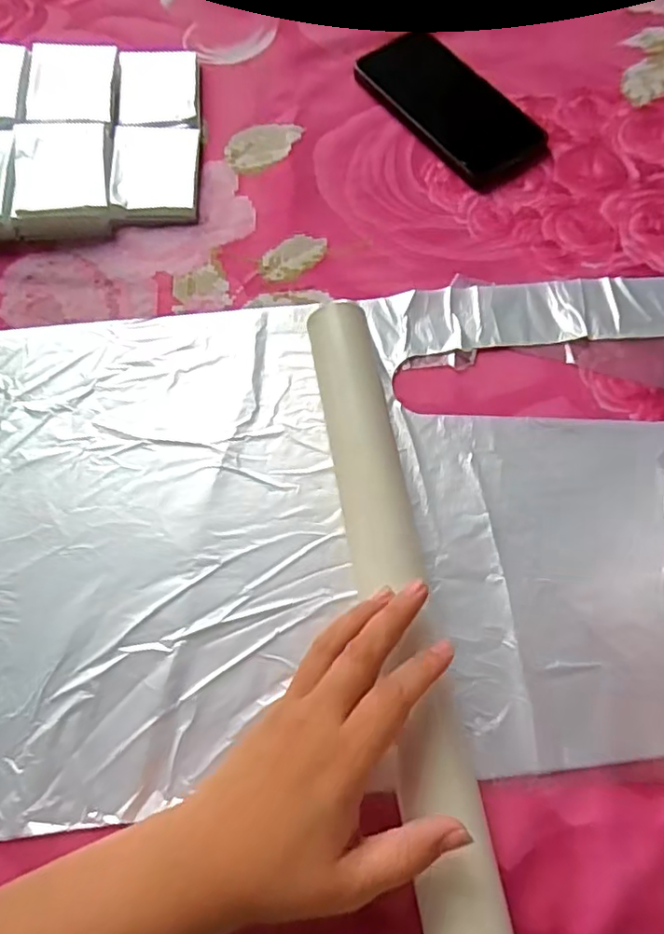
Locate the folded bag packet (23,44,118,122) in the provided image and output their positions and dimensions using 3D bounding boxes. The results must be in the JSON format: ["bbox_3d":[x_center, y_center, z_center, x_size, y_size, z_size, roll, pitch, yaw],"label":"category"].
[{"bbox_3d":[-0.203,-0.301,0.469,0.064,0.020,0.086,-5,70,0],"label":"folded bag packet"}]

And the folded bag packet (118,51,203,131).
[{"bbox_3d":[-0.138,-0.306,0.477,0.062,0.011,0.085,-6,70,-1],"label":"folded bag packet"}]

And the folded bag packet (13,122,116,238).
[{"bbox_3d":[-0.197,-0.215,0.438,0.065,0.027,0.087,-6,70,-1],"label":"folded bag packet"}]

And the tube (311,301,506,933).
[{"bbox_3d":[0.035,0.068,0.322,0.039,0.032,0.359,-9,68,-2],"label":"tube"}]

